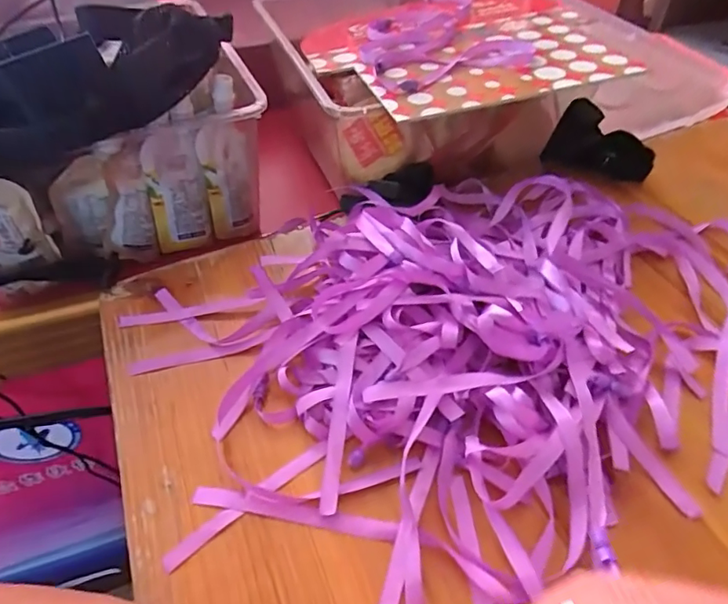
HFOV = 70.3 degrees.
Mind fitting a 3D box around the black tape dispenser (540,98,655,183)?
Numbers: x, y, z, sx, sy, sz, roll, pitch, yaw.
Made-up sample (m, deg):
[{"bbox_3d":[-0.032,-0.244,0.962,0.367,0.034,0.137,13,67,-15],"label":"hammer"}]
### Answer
[{"bbox_3d":[0.228,-0.150,0.501,0.098,0.065,0.027,23,52,22],"label":"black tape dispenser"}]

